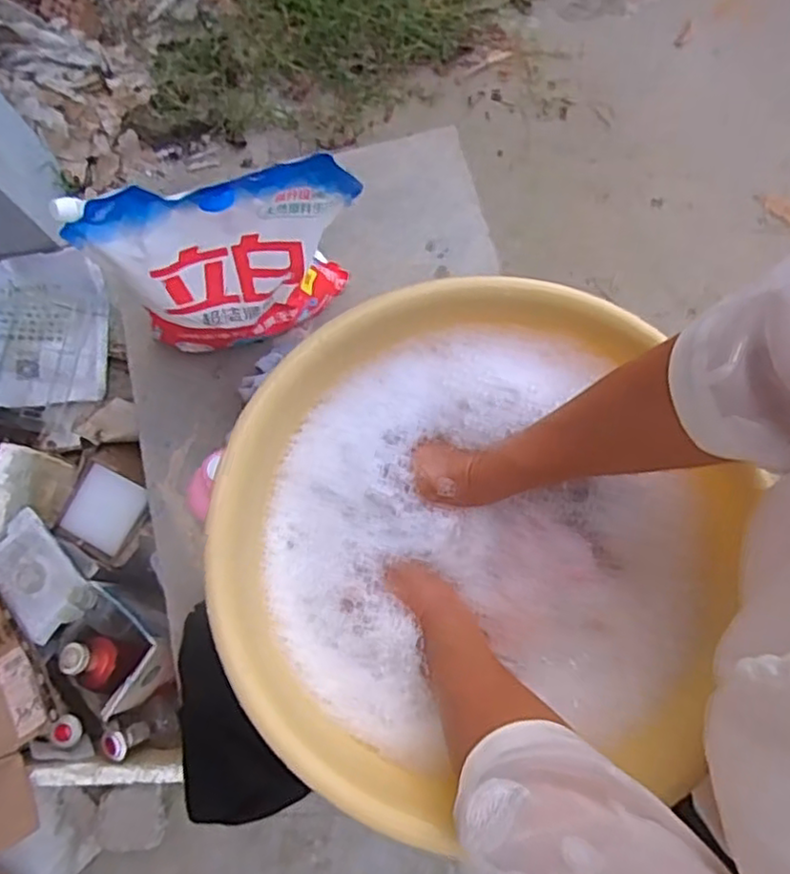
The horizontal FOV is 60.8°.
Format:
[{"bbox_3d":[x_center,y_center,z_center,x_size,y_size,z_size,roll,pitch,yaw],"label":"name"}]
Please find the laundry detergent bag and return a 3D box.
[{"bbox_3d":[-0.211,-0.239,0.919,0.338,0.356,0.099,-26,75,-1],"label":"laundry detergent bag"}]

